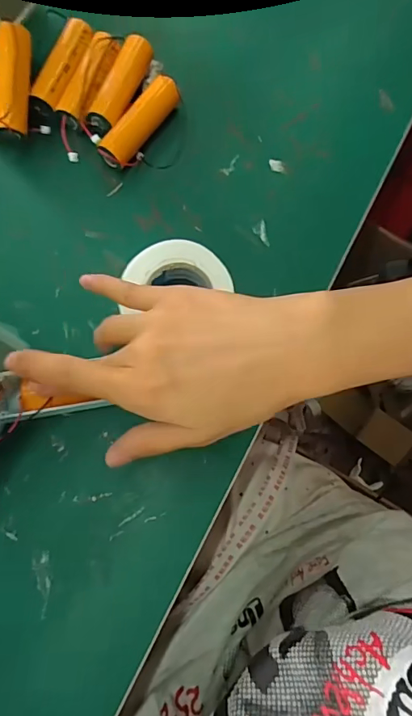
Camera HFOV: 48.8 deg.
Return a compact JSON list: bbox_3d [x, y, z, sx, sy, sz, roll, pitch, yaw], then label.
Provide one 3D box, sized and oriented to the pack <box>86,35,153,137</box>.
[{"bbox_3d":[-0.061,-0.193,0.326,0.020,0.017,0.078,21,77,3],"label":"pack"}]

